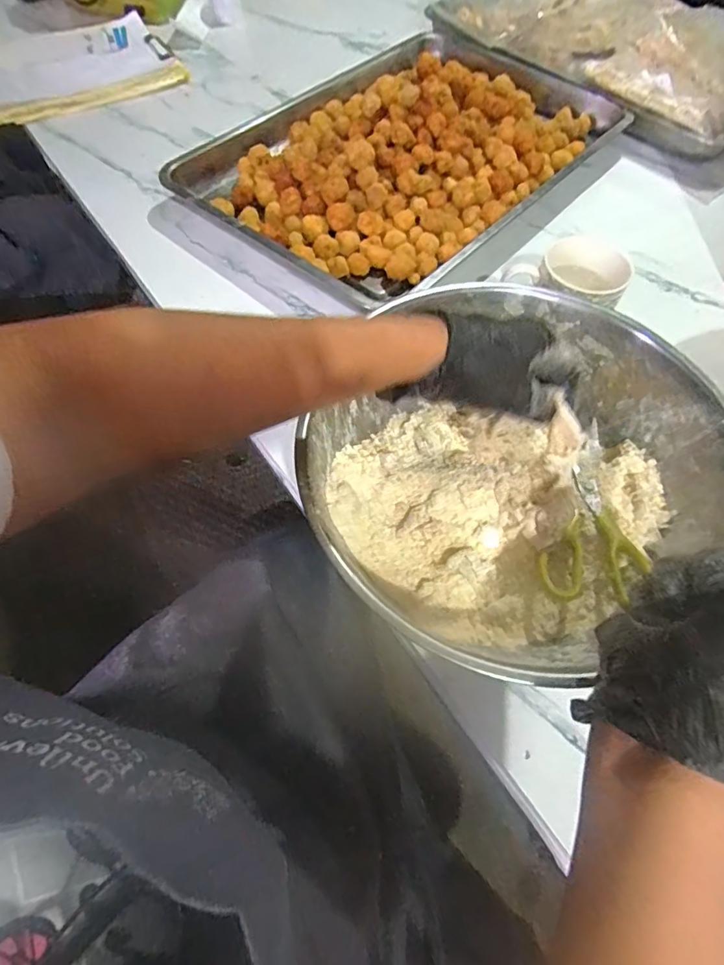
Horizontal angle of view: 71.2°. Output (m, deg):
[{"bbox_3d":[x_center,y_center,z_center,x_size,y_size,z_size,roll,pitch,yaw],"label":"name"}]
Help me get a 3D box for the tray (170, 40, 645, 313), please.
[{"bbox_3d":[0.072,-0.477,0.690,0.400,0.091,0.579,38,66,18],"label":"tray"}]

